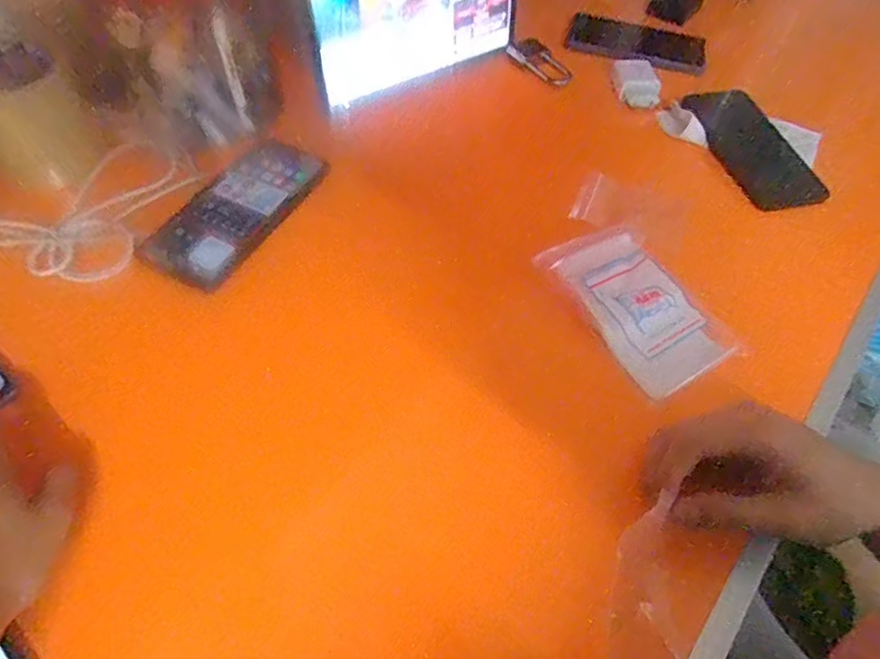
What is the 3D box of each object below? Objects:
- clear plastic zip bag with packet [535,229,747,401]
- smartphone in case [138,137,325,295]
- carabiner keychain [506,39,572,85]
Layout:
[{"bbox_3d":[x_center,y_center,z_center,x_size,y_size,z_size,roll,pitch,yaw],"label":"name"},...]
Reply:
[{"bbox_3d":[0.149,-0.022,0.419,0.076,0.009,0.143,-29,64,-6],"label":"clear plastic zip bag with packet"},{"bbox_3d":[-0.172,-0.109,0.473,0.081,0.007,0.172,26,58,14],"label":"smartphone in case"},{"bbox_3d":[0.117,-0.312,0.635,0.081,0.027,0.020,36,61,4],"label":"carabiner keychain"}]

